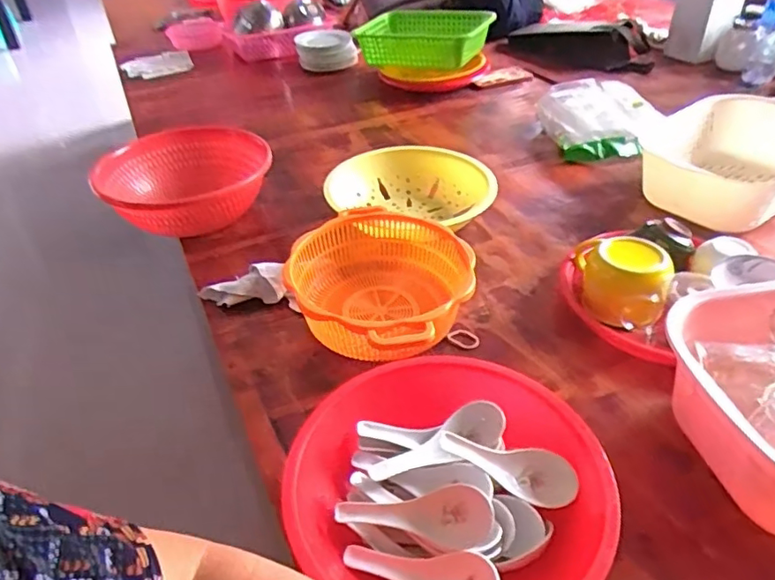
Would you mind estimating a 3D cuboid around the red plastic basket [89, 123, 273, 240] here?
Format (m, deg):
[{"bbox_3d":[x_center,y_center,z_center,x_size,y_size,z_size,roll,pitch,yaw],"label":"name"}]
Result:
[{"bbox_3d":[-0.311,-0.156,0.895,0.257,0.101,0.248,-9,39,-9],"label":"red plastic basket"}]

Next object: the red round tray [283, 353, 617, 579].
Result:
[{"bbox_3d":[0.054,0.162,0.480,0.239,0.079,0.218,-1,38,1],"label":"red round tray"}]

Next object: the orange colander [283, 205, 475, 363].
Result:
[{"bbox_3d":[-0.005,-0.006,0.693,0.227,0.084,0.225,-1,38,1],"label":"orange colander"}]

